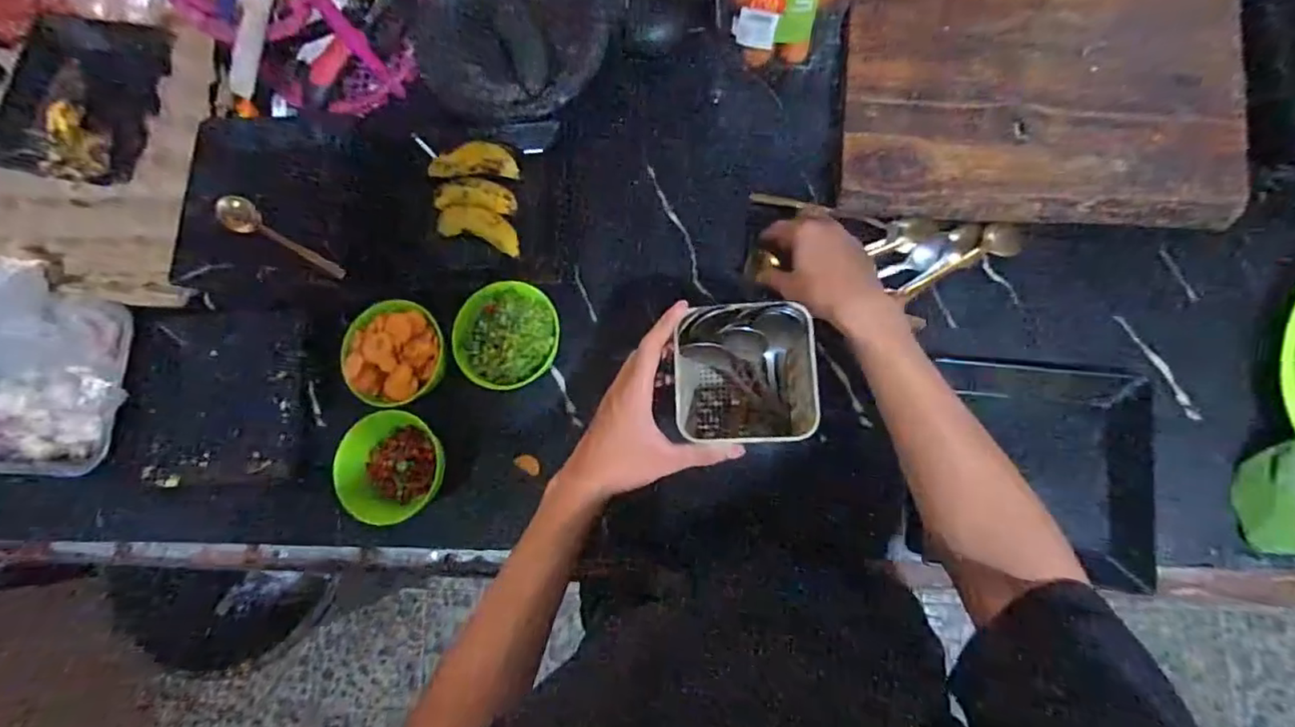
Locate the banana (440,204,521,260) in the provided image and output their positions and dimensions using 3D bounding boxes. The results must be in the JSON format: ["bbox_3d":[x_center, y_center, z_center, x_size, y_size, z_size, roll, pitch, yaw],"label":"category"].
[{"bbox_3d":[-0.190,-0.153,0.676,0.097,0.045,0.037,18,83,10],"label":"banana"}]

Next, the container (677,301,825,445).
[{"bbox_3d":[0.087,0.014,0.549,0.114,0.131,0.112,-2,83,6],"label":"container"}]

